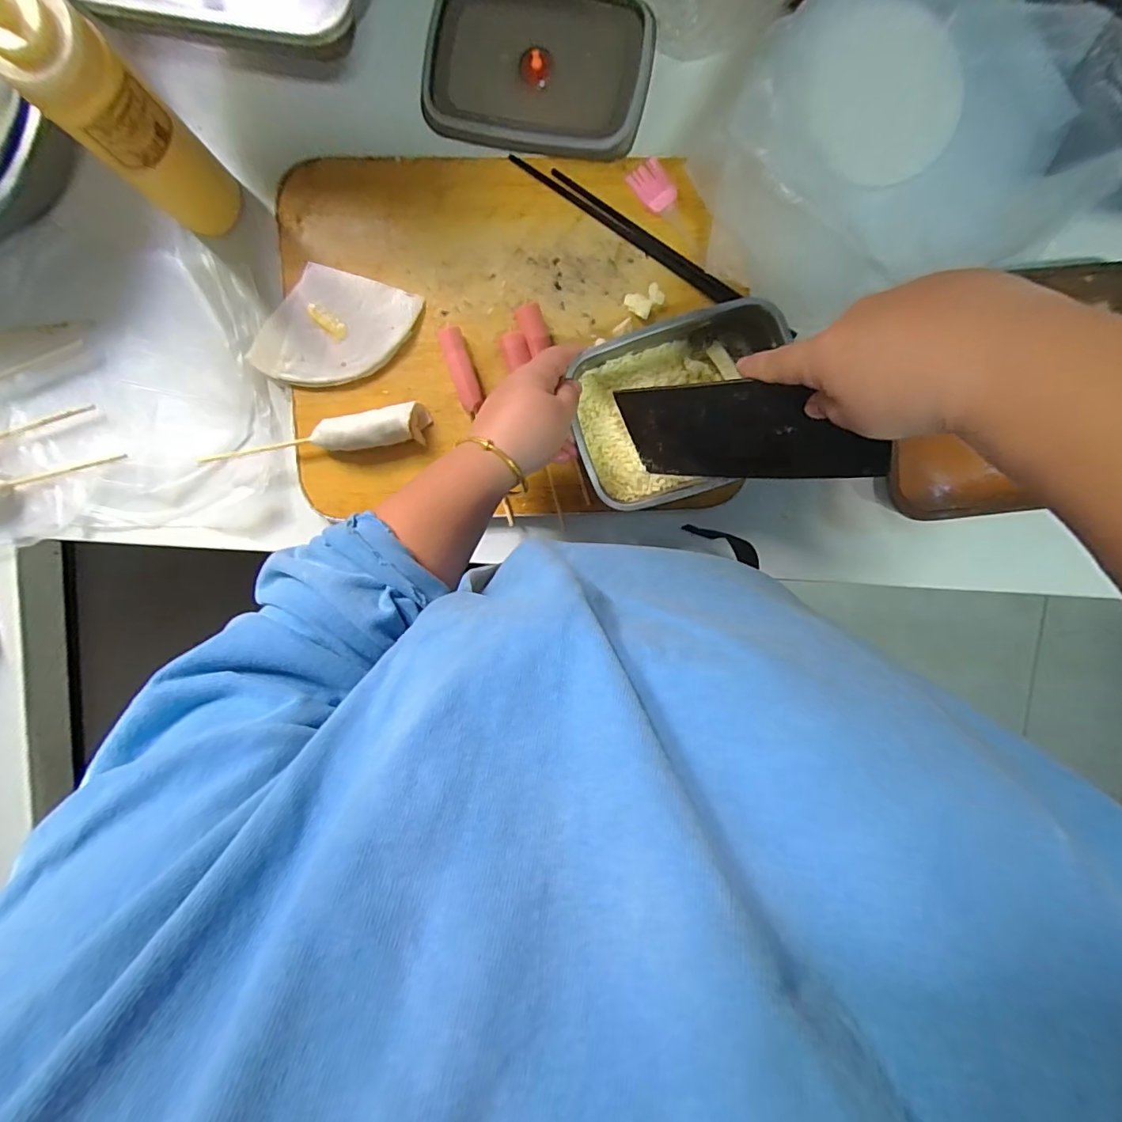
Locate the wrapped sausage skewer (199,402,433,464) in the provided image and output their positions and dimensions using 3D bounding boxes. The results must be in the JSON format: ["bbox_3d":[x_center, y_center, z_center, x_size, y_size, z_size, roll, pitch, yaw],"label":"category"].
[{"bbox_3d":[-0.202,-0.102,0.420,0.182,0.025,0.031,-9,93,0],"label":"wrapped sausage skewer"}]

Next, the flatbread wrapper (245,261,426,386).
[{"bbox_3d":[-0.186,-0.188,0.416,0.121,0.014,0.091,14,93,-1],"label":"flatbread wrapper"}]

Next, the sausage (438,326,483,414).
[{"bbox_3d":[-0.084,-0.161,0.427,0.019,0.014,0.071,-18,93,1],"label":"sausage"}]

